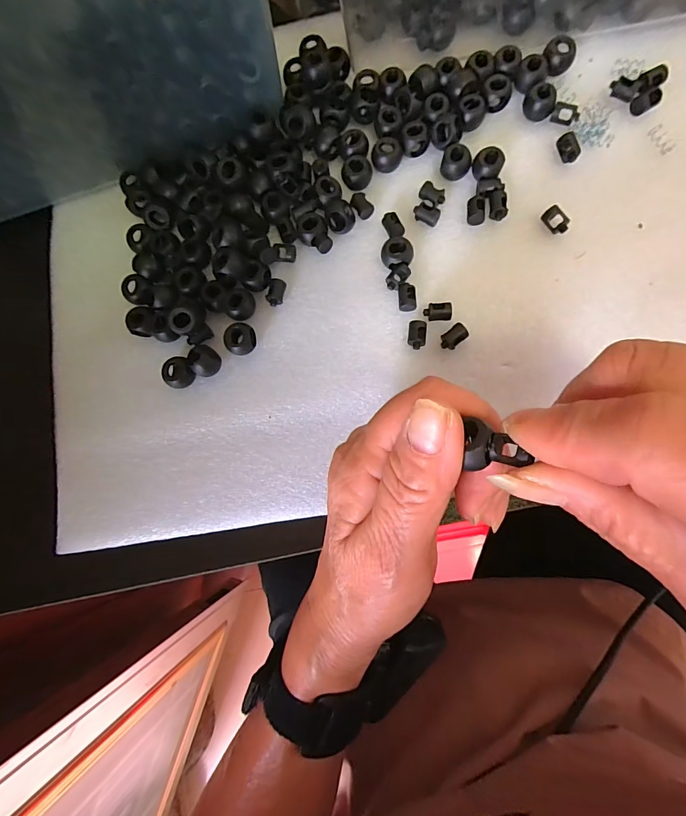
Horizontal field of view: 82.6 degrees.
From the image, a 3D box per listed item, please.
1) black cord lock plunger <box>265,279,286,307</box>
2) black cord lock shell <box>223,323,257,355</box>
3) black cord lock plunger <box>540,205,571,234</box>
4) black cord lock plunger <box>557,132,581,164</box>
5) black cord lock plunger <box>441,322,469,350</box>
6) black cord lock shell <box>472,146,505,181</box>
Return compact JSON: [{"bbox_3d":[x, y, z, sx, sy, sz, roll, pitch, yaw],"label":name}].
[{"bbox_3d":[-0.038,-0.066,0.224,0.009,0.008,0.015,12,84,7],"label":"black cord lock plunger"},{"bbox_3d":[-0.058,-0.039,0.219,0.015,0.011,0.016,-1,83,6],"label":"black cord lock shell"},{"bbox_3d":[0.117,-0.102,0.213,0.011,0.006,0.015,-32,81,1],"label":"black cord lock plunger"},{"bbox_3d":[0.125,-0.145,0.217,0.009,0.006,0.015,-22,81,3],"label":"black cord lock plunger"},{"bbox_3d":[0.059,-0.037,0.208,0.014,0.009,0.009,-42,81,0],"label":"black cord lock plunger"},{"bbox_3d":[0.082,-0.136,0.220,0.016,0.011,0.015,-1,83,6],"label":"black cord lock shell"}]

